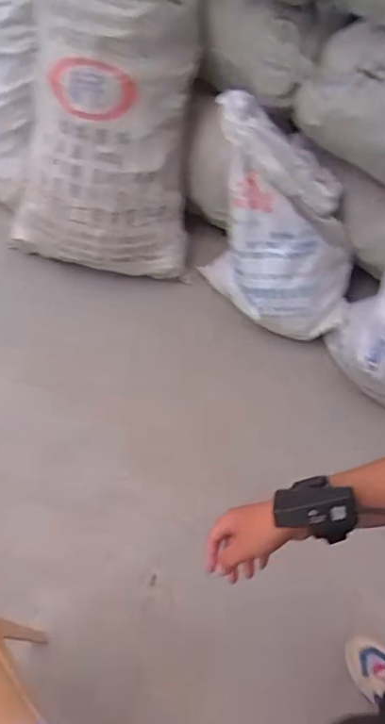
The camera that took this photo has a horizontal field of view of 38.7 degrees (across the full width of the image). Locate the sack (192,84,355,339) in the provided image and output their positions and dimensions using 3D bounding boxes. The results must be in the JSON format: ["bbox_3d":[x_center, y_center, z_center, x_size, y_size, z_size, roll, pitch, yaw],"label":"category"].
[{"bbox_3d":[0.244,-0.356,1.417,0.386,0.535,0.269,9,56,5],"label":"sack"}]

